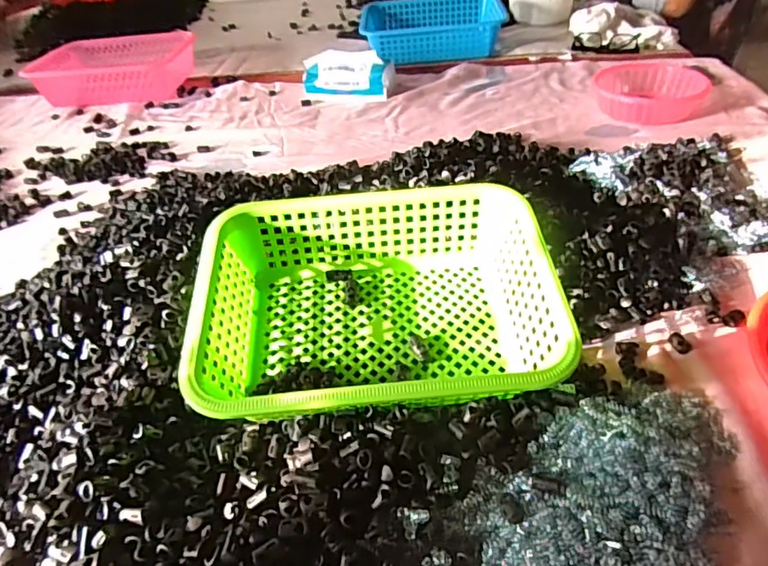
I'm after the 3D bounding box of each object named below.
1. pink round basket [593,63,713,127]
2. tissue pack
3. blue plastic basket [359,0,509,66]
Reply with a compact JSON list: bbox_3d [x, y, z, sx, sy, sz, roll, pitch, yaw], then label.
[{"bbox_3d":[0.444,-0.324,0.876,0.160,0.046,0.154,6,43,13],"label":"pink round basket"},{"bbox_3d":[-0.069,-0.385,0.979,0.169,0.074,0.079,5,43,11],"label":"tissue pack"},{"bbox_3d":[0.106,-0.560,1.150,0.308,0.077,0.198,-4,42,1],"label":"blue plastic basket"}]

